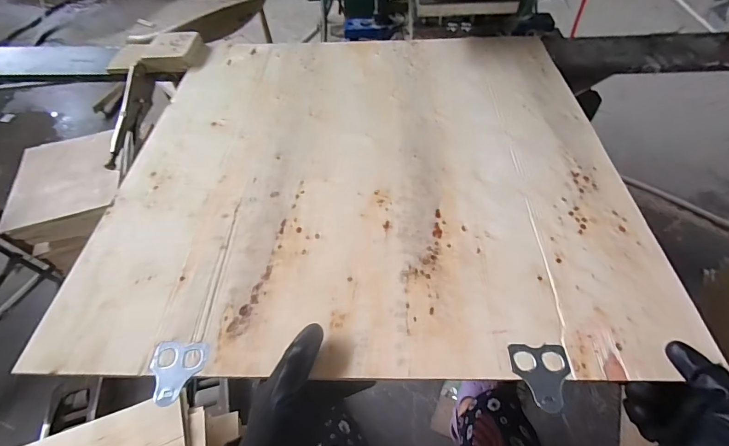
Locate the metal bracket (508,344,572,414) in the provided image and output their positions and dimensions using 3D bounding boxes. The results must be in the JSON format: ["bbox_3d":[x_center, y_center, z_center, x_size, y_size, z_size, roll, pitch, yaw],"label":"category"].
[{"bbox_3d":[0.152,0.130,0.311,0.048,0.005,0.055,0,52,3],"label":"metal bracket"}]

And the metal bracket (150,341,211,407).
[{"bbox_3d":[-0.171,0.135,0.332,0.050,0.006,0.053,-1,52,3],"label":"metal bracket"}]

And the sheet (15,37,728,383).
[{"bbox_3d":[0.003,-0.098,0.497,0.609,0.009,0.580,0,52,4],"label":"sheet"}]

